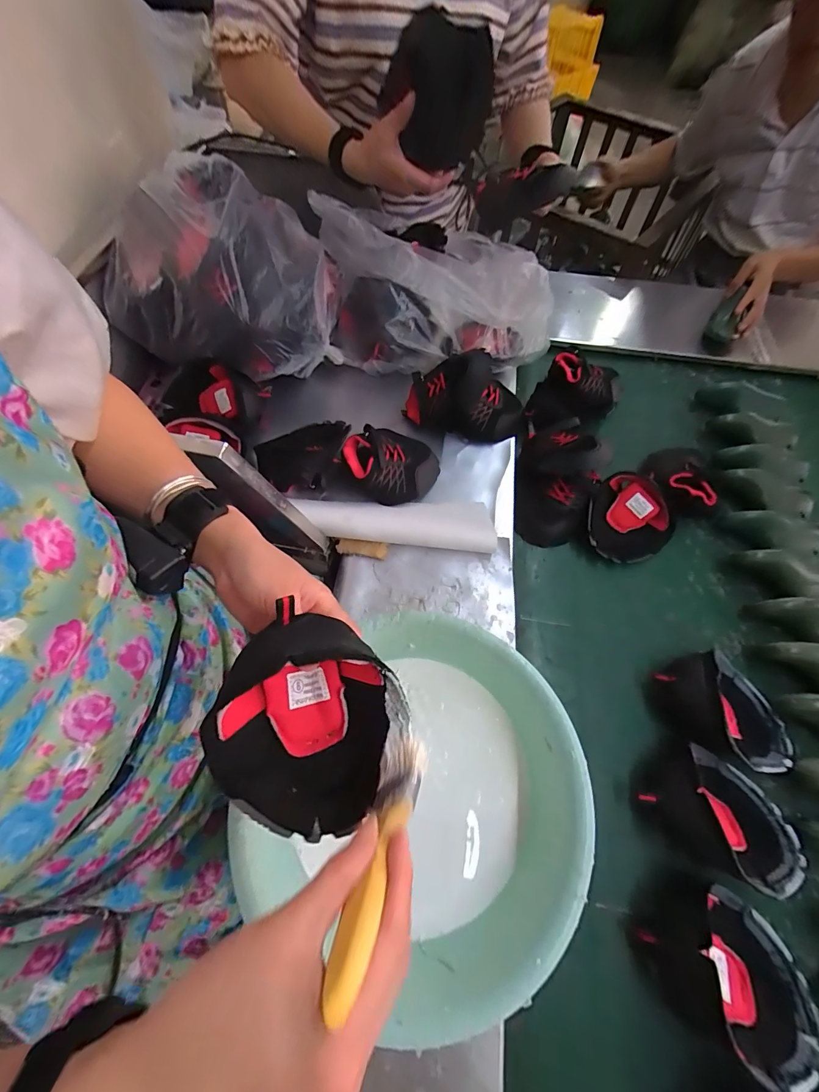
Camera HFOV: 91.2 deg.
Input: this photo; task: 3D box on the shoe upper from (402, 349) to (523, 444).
[{"bbox_3d":[0.097,-0.247,0.676,0.204,0.115,0.096,6,64,3],"label":"shoe upper"}]

